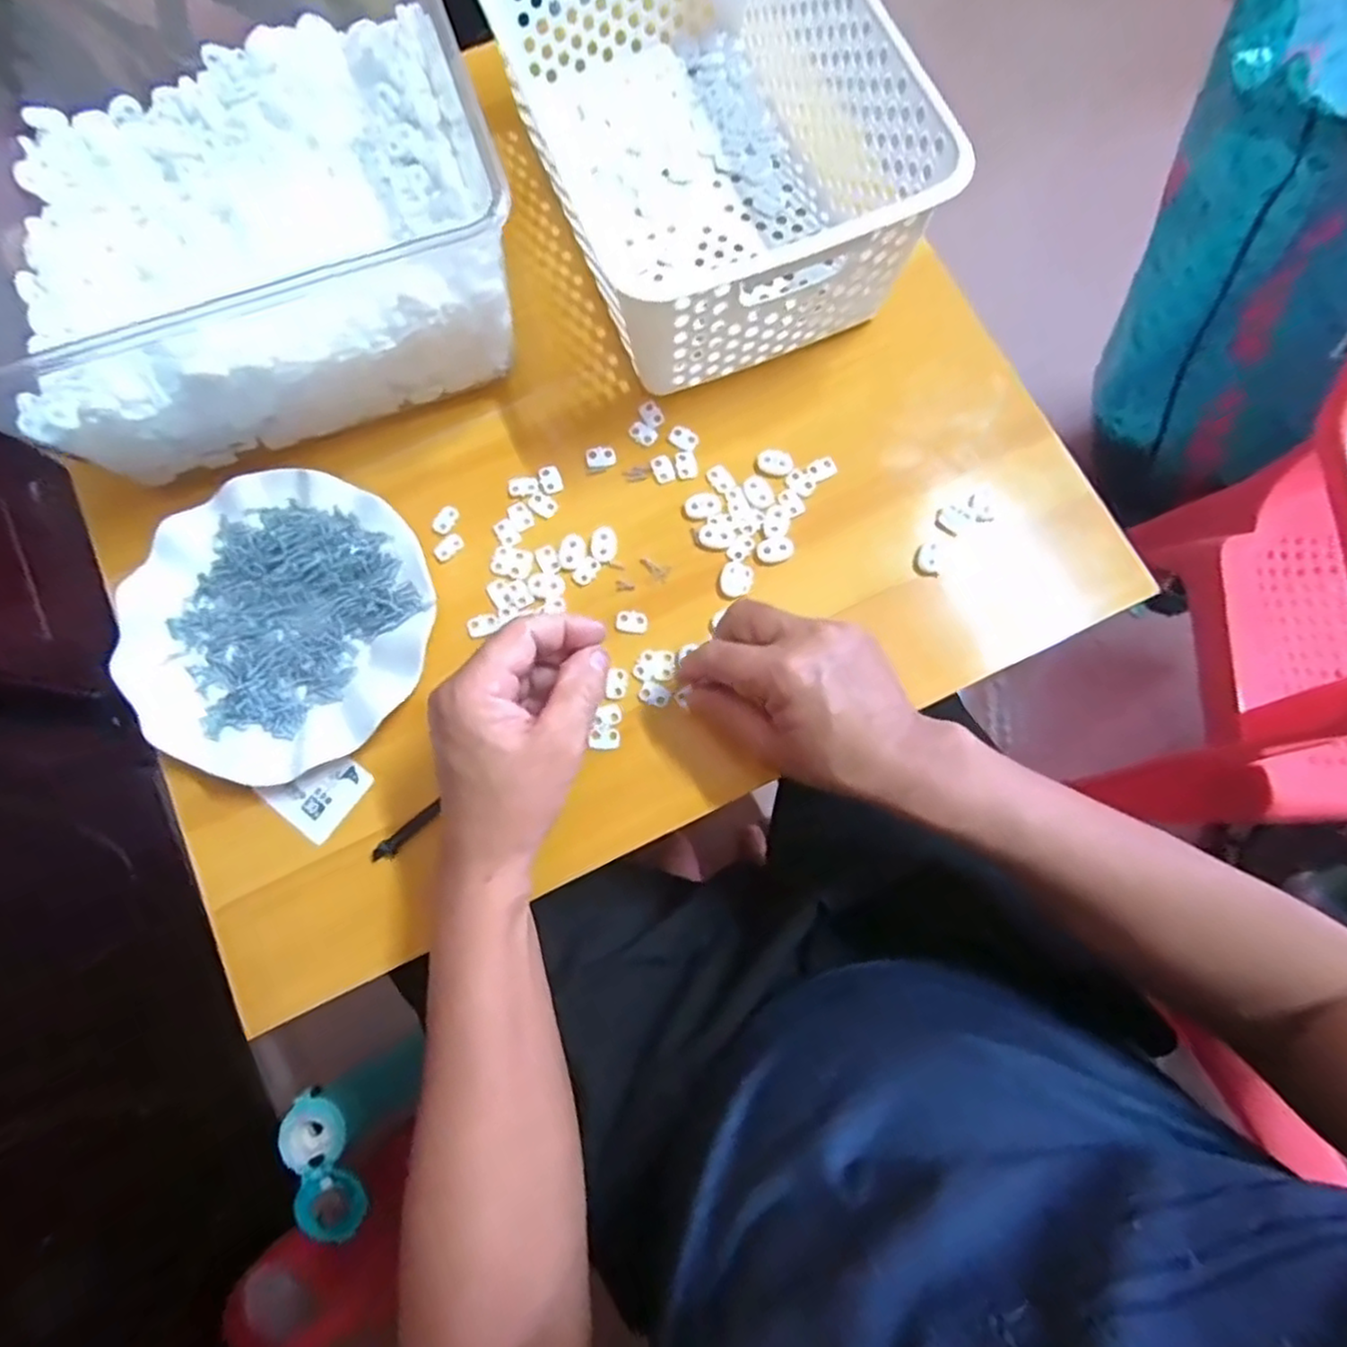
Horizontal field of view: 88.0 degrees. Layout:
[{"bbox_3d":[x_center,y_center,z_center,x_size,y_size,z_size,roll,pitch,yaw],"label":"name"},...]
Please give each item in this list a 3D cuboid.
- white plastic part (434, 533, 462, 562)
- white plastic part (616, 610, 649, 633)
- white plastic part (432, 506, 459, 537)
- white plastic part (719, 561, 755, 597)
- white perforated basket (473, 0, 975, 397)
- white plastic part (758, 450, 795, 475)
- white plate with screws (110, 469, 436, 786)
[{"bbox_3d":[-0.144,-0.081,0.445,0.011,0.004,0.020,43,80,9],"label":"white plastic part"},{"bbox_3d":[-0.026,-0.033,0.434,0.019,0.004,0.014,7,77,2],"label":"white plastic part"},{"bbox_3d":[-0.147,-0.099,0.448,0.012,0.004,0.020,24,78,5],"label":"white plastic part"},{"bbox_3d":[0.040,-0.059,0.435,0.020,0.004,0.023,18,78,4],"label":"white plastic part"},{"bbox_3d":[0.014,-0.347,0.444,0.197,0.113,0.304,-23,78,-5],"label":"white perforated basket"},{"bbox_3d":[0.067,-0.137,0.454,0.024,0.006,0.014,4,77,1],"label":"white plastic part"},{"bbox_3d":[-0.237,-0.032,0.422,0.178,0.019,0.180,0,77,0],"label":"white plate with screws"}]

